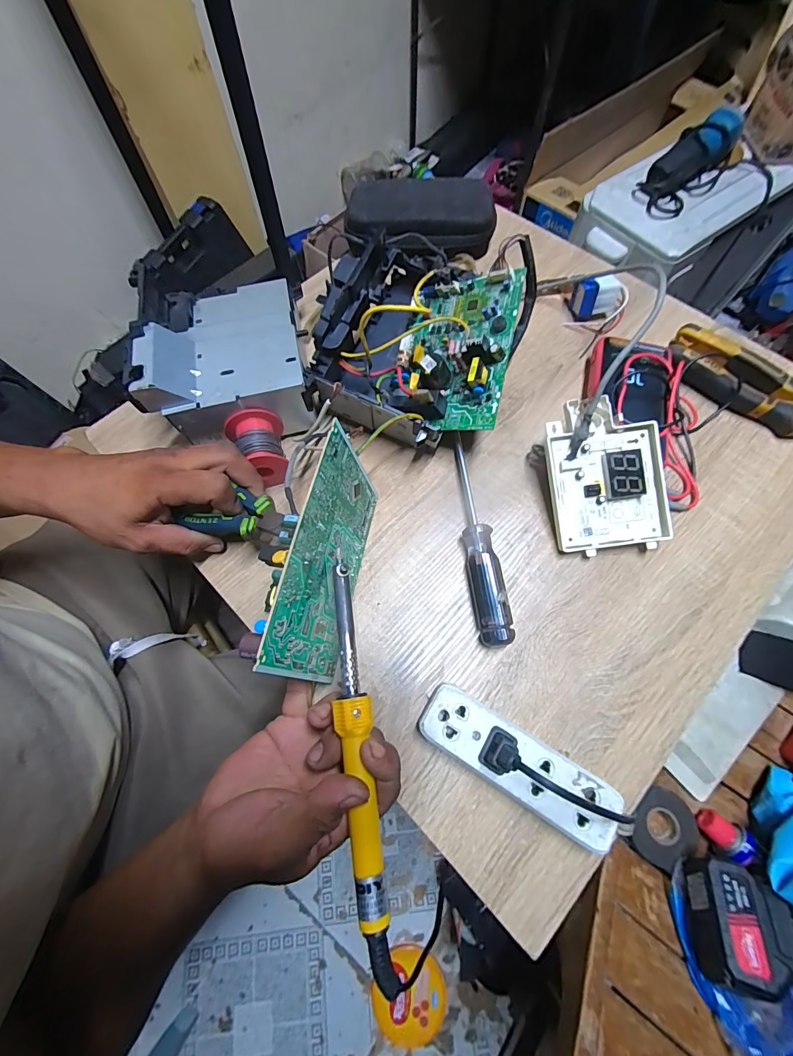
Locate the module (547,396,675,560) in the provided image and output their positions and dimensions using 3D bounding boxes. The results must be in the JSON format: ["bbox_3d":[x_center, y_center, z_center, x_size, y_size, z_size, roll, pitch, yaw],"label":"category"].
[{"bbox_3d":[0.188,-0.049,0.341,0.096,0.023,0.132,-7,88,4],"label":"module"}]

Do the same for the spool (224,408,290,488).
[{"bbox_3d":[-0.130,-0.075,0.366,0.052,0.045,0.058,-15,70,-4],"label":"spool"}]

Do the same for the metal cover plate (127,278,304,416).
[{"bbox_3d":[-0.173,-0.194,0.379,0.140,0.058,0.186,-12,69,-3],"label":"metal cover plate"}]

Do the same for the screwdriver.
[{"bbox_3d":[0.070,0.005,0.353,0.027,0.026,0.198,-8,69,-2],"label":"screwdriver"}]

